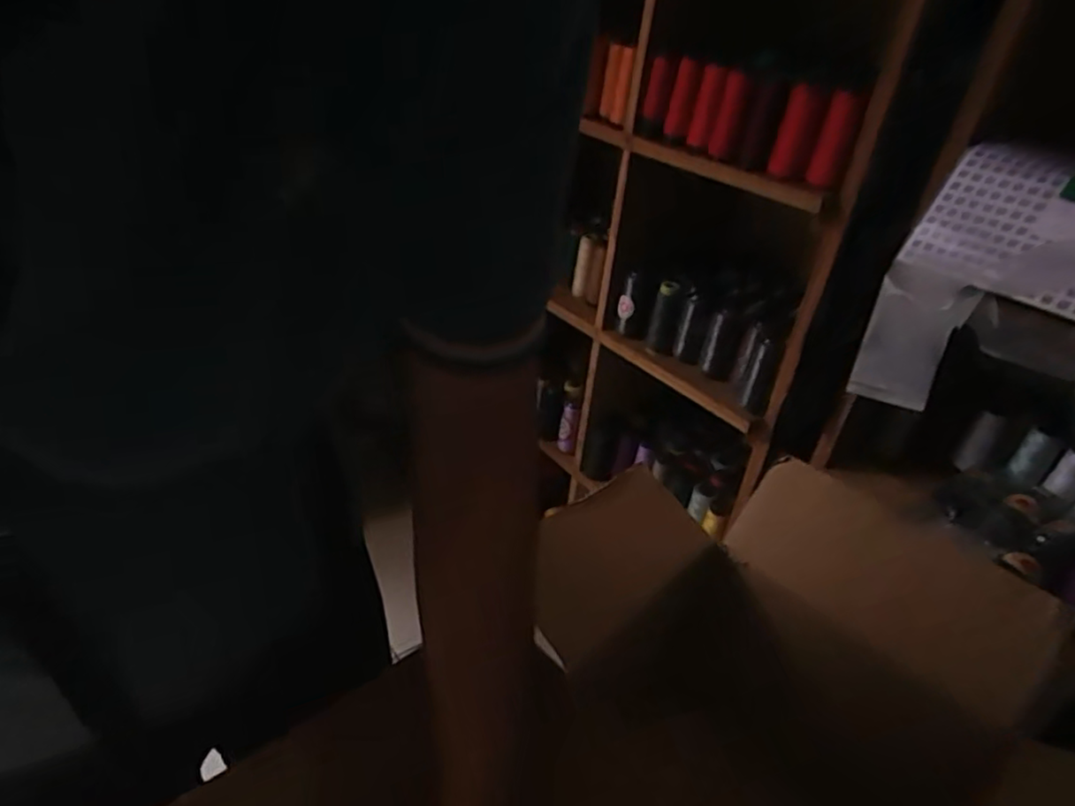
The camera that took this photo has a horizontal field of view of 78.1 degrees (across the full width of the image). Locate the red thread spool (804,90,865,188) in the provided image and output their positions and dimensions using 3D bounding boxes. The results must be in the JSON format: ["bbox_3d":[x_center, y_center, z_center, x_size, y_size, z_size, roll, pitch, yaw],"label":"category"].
[{"bbox_3d":[0.333,-0.294,0.744,0.026,0.096,0.031,2,33,-7],"label":"red thread spool"}]

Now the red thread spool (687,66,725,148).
[{"bbox_3d":[0.218,-0.384,0.859,0.028,0.092,0.026,11,33,6],"label":"red thread spool"}]

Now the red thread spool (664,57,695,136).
[{"bbox_3d":[0.188,-0.407,0.883,0.024,0.090,0.020,11,33,6],"label":"red thread spool"}]

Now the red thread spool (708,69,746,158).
[{"bbox_3d":[0.238,-0.360,0.830,0.026,0.096,0.021,13,33,10],"label":"red thread spool"}]

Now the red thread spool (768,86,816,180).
[{"bbox_3d":[0.300,-0.316,0.781,0.034,0.097,0.029,16,34,14],"label":"red thread spool"}]

